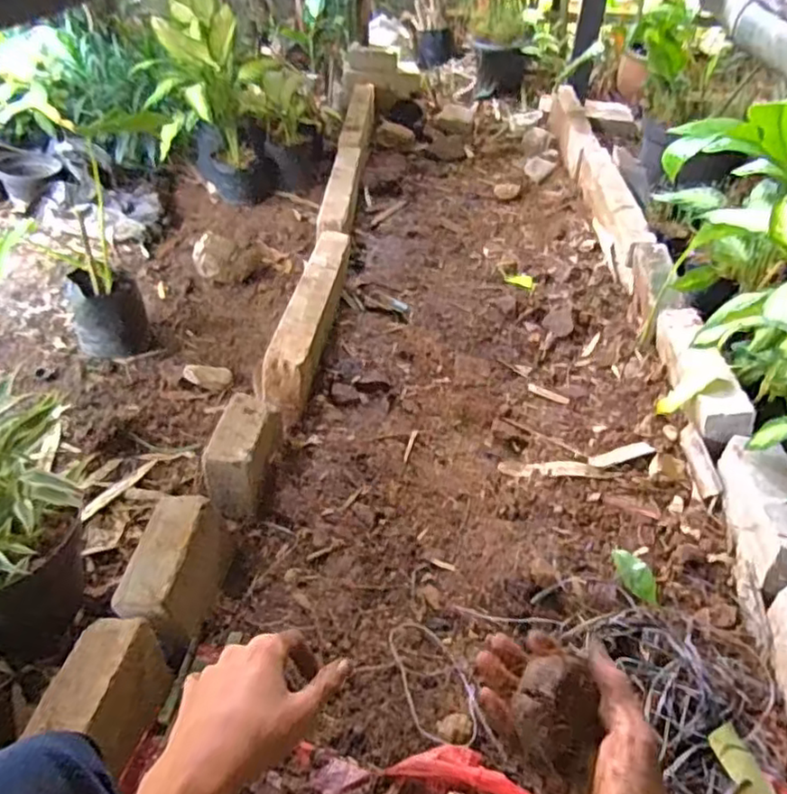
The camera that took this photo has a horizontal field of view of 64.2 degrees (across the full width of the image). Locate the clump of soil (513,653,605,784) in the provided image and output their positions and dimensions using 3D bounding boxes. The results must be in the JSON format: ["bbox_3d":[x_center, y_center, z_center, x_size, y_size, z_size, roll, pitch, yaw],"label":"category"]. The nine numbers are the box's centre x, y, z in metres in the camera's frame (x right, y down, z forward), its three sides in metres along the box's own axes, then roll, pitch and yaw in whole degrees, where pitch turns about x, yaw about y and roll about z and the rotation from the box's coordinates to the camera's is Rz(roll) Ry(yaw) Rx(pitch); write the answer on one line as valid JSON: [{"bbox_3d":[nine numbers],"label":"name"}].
[{"bbox_3d":[0.105,0.198,0.395,0.047,0.046,0.053,12,42,13],"label":"clump of soil"}]

